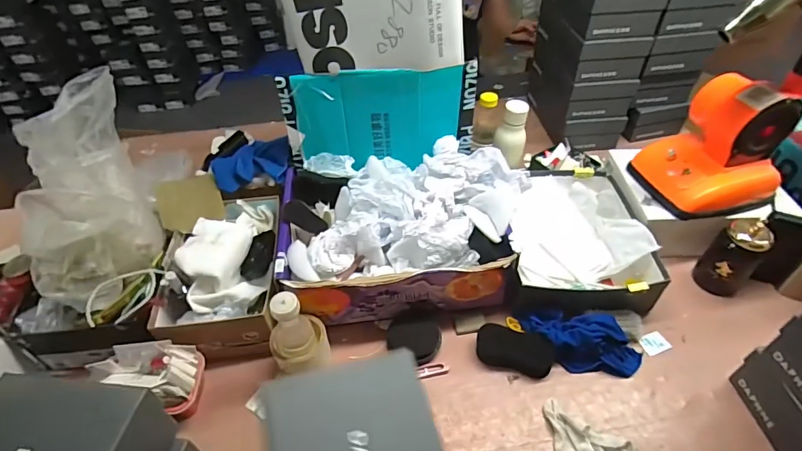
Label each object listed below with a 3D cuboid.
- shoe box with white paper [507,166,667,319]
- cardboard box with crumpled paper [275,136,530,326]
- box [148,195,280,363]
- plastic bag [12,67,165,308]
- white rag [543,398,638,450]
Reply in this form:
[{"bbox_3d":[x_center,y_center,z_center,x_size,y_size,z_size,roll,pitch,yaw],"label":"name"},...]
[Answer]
[{"bbox_3d":[0.334,0.023,0.861,0.244,0.091,0.322,1,46,3],"label":"shoe box with white paper"},{"bbox_3d":[0.006,0.009,0.813,0.428,0.191,0.270,-5,46,-3],"label":"cardboard box with crumpled paper"},{"bbox_3d":[-0.324,0.070,0.792,0.181,0.138,0.296,-7,46,-5],"label":"box"},{"bbox_3d":[-0.531,-0.061,0.738,0.176,0.159,0.379,-7,87,-4],"label":"plastic bag"},{"bbox_3d":[0.286,0.304,0.640,0.123,0.034,0.107,-3,46,0],"label":"white rag"}]

